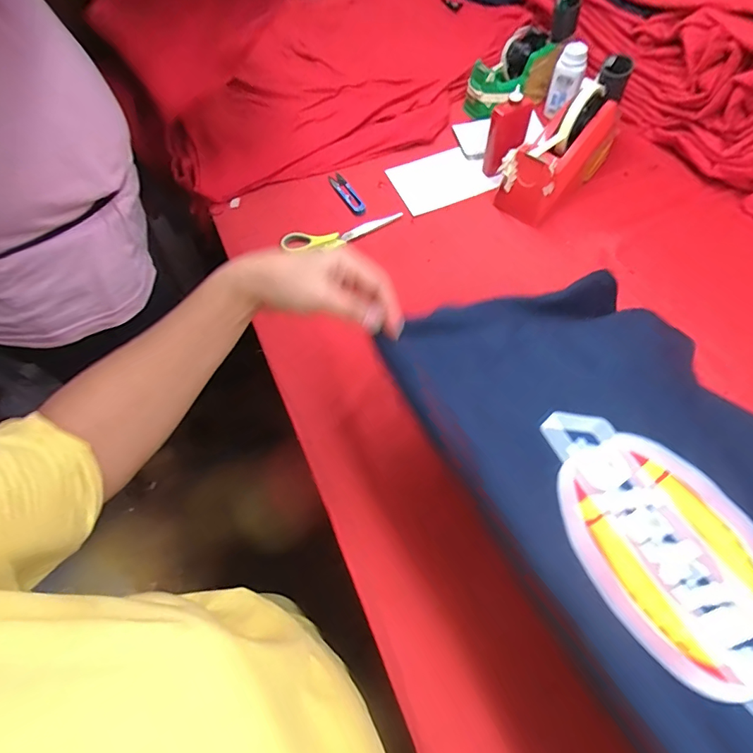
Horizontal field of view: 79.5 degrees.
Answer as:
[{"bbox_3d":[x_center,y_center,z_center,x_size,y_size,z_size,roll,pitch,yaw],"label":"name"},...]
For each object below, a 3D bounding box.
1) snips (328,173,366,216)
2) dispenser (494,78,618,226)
[{"bbox_3d":[-0.045,-0.278,0.692,0.027,0.008,0.093,-22,63,-12],"label":"snips"},{"bbox_3d":[0.256,-0.310,0.625,0.187,0.121,0.077,-41,68,-20],"label":"dispenser"}]

